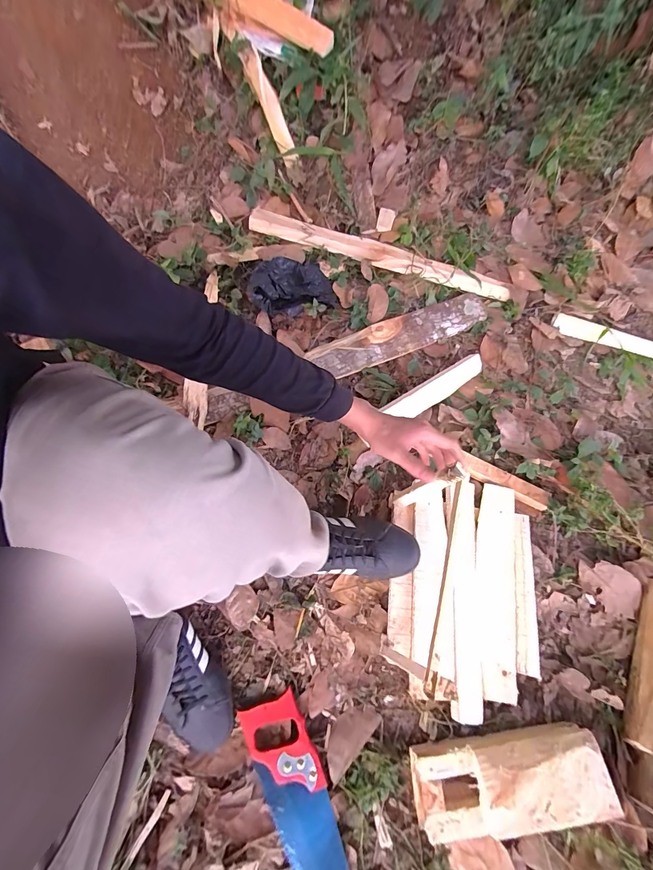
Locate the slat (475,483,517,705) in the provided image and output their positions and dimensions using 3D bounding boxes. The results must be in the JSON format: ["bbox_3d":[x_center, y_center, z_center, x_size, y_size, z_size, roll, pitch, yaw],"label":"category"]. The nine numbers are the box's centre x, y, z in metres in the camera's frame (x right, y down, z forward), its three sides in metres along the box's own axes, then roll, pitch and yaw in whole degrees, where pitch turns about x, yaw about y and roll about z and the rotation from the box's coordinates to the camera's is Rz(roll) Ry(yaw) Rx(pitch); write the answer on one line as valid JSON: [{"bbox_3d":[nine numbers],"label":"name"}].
[{"bbox_3d":[0.304,0.265,0.628,0.062,0.016,0.347,10,70,1],"label":"slat"}]

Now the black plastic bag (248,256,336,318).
[{"bbox_3d":[-0.080,-0.337,0.794,0.193,0.071,0.143,-5,71,-4],"label":"black plastic bag"}]

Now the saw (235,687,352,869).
[{"bbox_3d":[-0.009,0.597,0.491,0.090,0.031,0.406,-25,74,-11],"label":"saw"}]

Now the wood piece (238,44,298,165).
[{"bbox_3d":[-0.127,-0.772,0.840,0.050,0.027,0.232,-28,106,-12],"label":"wood piece"}]

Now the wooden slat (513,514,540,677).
[{"bbox_3d":[0.351,0.274,0.624,0.036,0.017,0.258,10,70,1],"label":"wooden slat"}]

